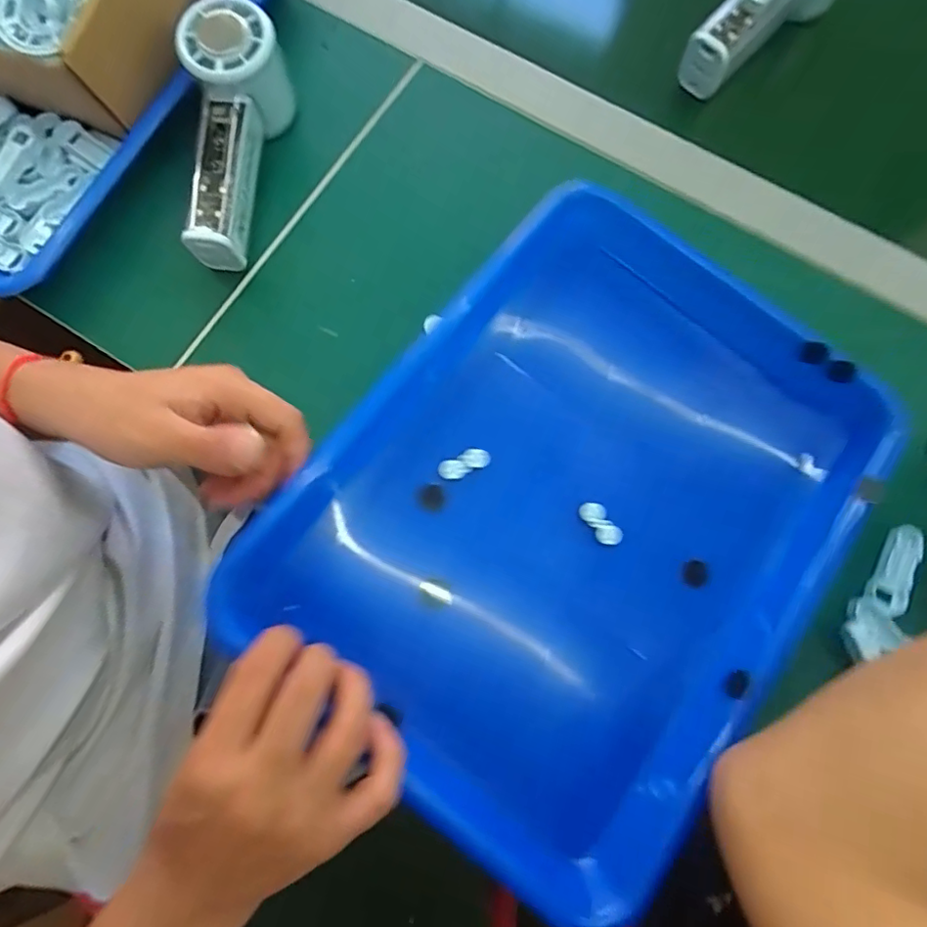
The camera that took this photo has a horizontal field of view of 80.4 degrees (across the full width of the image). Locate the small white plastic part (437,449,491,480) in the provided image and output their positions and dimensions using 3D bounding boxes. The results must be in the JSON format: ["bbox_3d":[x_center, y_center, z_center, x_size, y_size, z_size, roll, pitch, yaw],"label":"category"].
[{"bbox_3d":[0.000,0.000,0.305,0.029,0.006,0.012,-27,78,-6],"label":"small white plastic part"}]

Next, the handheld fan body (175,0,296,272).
[{"bbox_3d":[-0.145,-0.204,0.348,0.053,0.063,0.144,-1,77,0],"label":"handheld fan body"}]

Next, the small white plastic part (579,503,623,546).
[{"bbox_3d":[0.076,0.033,0.302,0.013,0.004,0.027,-34,79,-7],"label":"small white plastic part"}]

